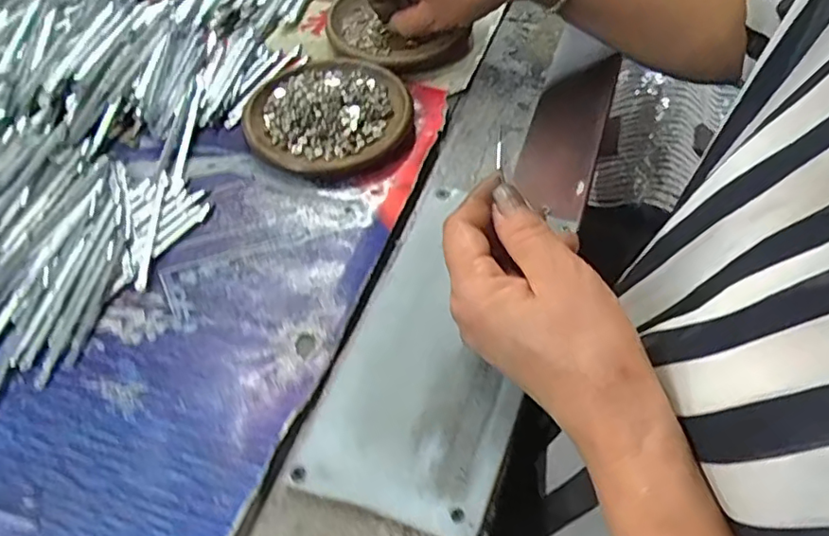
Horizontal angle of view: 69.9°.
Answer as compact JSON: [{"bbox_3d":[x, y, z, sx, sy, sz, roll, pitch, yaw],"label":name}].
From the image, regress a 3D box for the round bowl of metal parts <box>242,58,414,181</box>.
[{"bbox_3d":[-0.060,-0.109,0.419,0.112,0.021,0.107,0,56,0],"label":"round bowl of metal parts"}]

